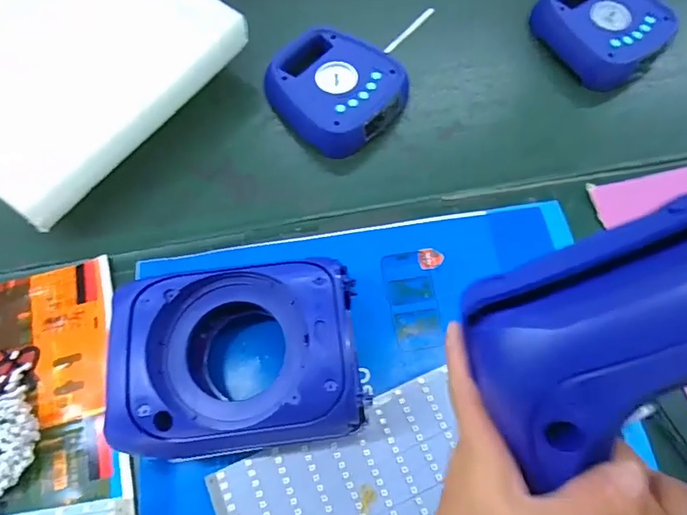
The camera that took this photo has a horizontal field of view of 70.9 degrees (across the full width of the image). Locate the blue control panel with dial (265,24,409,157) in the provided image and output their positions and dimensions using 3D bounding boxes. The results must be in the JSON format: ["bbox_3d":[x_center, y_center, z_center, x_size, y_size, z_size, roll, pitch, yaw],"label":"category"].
[{"bbox_3d":[-0.010,-0.231,0.650,0.167,0.042,0.156,42,74,15],"label":"blue control panel with dial"}]

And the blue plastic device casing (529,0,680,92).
[{"bbox_3d":[0.367,-0.328,0.685,0.168,0.047,0.168,-32,72,-12],"label":"blue plastic device casing"}]

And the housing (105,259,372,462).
[{"bbox_3d":[-0.098,0.099,0.478,0.224,0.103,0.171,-6,69,-3],"label":"housing"}]

